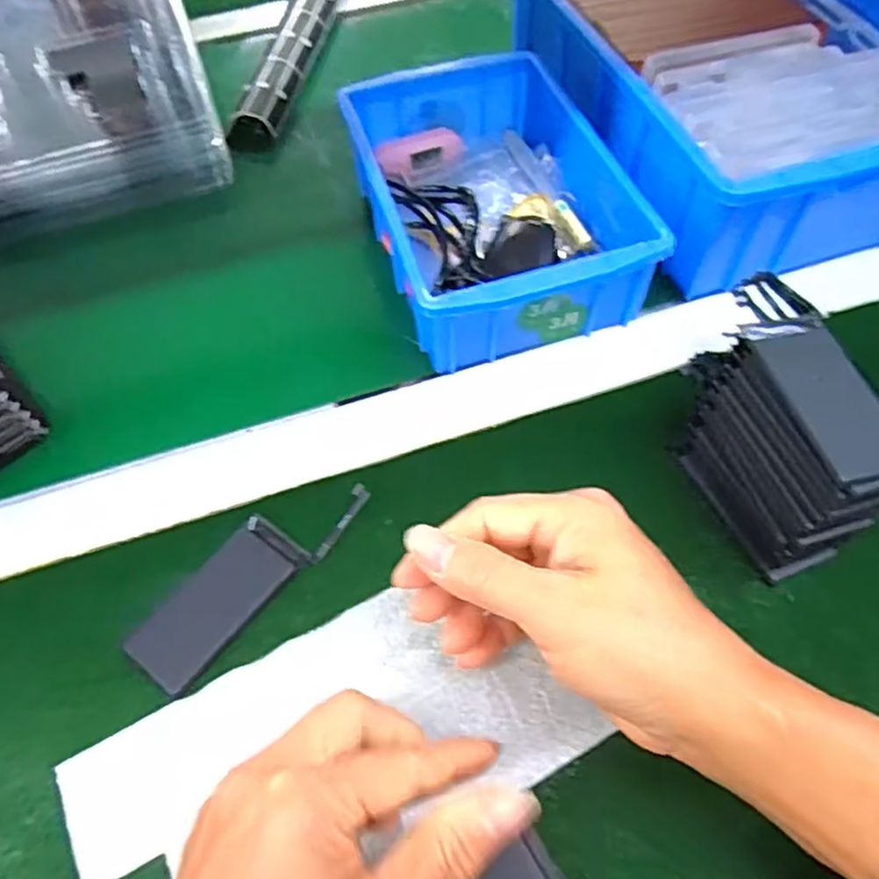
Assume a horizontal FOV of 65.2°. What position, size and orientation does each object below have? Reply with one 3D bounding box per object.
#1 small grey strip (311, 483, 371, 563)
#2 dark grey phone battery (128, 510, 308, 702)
[{"bbox_3d":[-0.048,0.040,0.328,0.010,0.005,0.042,29,76,18],"label":"small grey strip"},{"bbox_3d":[-0.099,0.073,0.311,0.038,0.004,0.081,33,65,20],"label":"dark grey phone battery"}]

